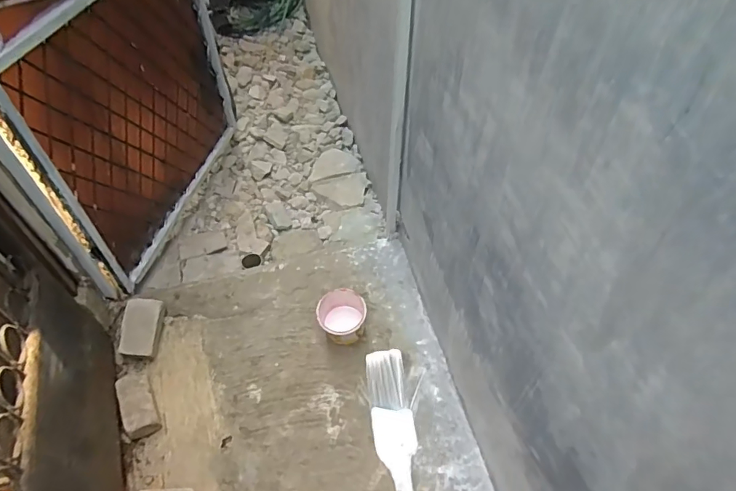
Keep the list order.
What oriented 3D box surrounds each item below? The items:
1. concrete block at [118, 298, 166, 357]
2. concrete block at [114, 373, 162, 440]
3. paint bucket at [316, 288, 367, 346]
[{"bbox_3d":[-0.799,0.292,1.676,0.136,0.051,0.205,-3,51,-3],"label":"concrete block"},{"bbox_3d":[-0.743,0.506,1.523,0.101,0.061,0.212,-23,68,-18],"label":"concrete block"},{"bbox_3d":[-0.092,0.254,1.666,0.164,0.120,0.177,0,51,0],"label":"paint bucket"}]

